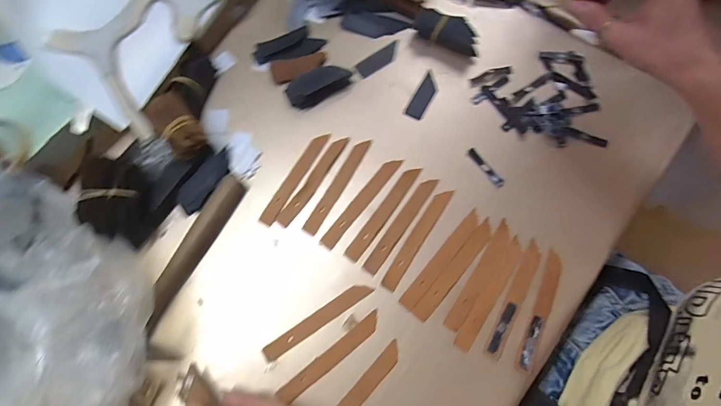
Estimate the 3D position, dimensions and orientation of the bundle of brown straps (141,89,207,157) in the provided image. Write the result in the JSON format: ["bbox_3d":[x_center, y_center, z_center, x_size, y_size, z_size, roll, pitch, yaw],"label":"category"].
[{"bbox_3d":[-0.206,-0.087,0.427,0.044,0.033,0.081,-38,75,-8],"label":"bundle of brown straps"}]

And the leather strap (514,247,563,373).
[{"bbox_3d":[0.181,0.107,0.385,0.018,0.005,0.122,23,75,6],"label":"leather strap"}]

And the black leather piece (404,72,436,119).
[{"bbox_3d":[0.076,-0.129,0.465,0.021,0.005,0.060,28,76,7],"label":"black leather piece"}]

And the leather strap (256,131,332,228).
[{"bbox_3d":[-0.076,-0.029,0.443,0.017,0.009,0.124,30,76,7],"label":"leather strap"}]

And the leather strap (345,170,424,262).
[{"bbox_3d":[0.026,0.011,0.425,0.017,0.007,0.124,35,77,9],"label":"leather strap"}]

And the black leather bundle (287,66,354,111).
[{"bbox_3d":[-0.051,-0.144,0.462,0.077,0.020,0.033,-27,76,-8],"label":"black leather bundle"}]

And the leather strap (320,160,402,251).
[{"bbox_3d":[0.001,-0.002,0.430,0.017,0.007,0.126,38,77,9],"label":"leather strap"}]

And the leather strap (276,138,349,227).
[{"bbox_3d":[-0.054,-0.027,0.440,0.018,0.005,0.121,34,77,8],"label":"leather strap"}]

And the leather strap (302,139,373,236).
[{"bbox_3d":[-0.026,-0.020,0.438,0.015,0.007,0.124,30,76,7],"label":"leather strap"}]

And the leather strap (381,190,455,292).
[{"bbox_3d":[0.061,0.037,0.413,0.016,0.004,0.125,32,76,8],"label":"leather strap"}]

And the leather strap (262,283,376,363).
[{"bbox_3d":[-0.044,0.120,0.397,0.123,0.007,0.017,-32,77,-9],"label":"leather strap"}]

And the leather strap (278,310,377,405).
[{"bbox_3d":[-0.029,0.154,0.386,0.121,0.004,0.017,-37,78,-10],"label":"leather strap"}]

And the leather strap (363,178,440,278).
[{"bbox_3d":[0.044,0.024,0.420,0.015,0.006,0.123,35,77,9],"label":"leather strap"}]

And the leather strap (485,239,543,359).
[{"bbox_3d":[0.156,0.097,0.390,0.016,0.006,0.123,27,76,7],"label":"leather strap"}]

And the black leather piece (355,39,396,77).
[{"bbox_3d":[0.021,-0.182,0.485,0.061,0.008,0.024,-35,78,-8],"label":"black leather piece"}]

